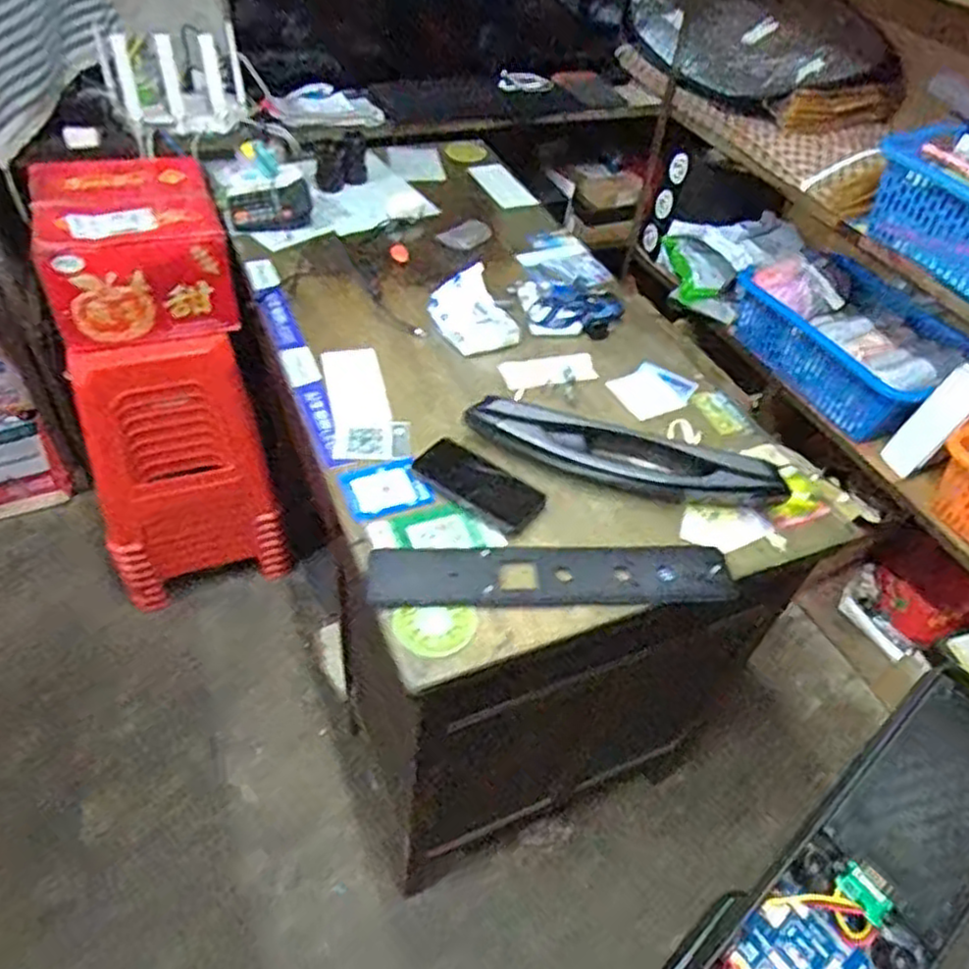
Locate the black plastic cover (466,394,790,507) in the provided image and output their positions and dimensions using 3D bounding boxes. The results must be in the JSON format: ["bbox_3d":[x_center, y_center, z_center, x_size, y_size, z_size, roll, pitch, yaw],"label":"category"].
[{"bbox_3d":[0.173,-0.035,0.928,0.393,0.073,0.070,14,49,6],"label":"black plastic cover"}]

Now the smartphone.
[{"bbox_3d":[-0.009,-0.004,0.907,0.172,0.013,0.075,35,54,22],"label":"smartphone"}]

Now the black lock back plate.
[{"bbox_3d":[0.078,0.101,0.819,0.404,0.012,0.087,0,49,-6],"label":"black lock back plate"}]

